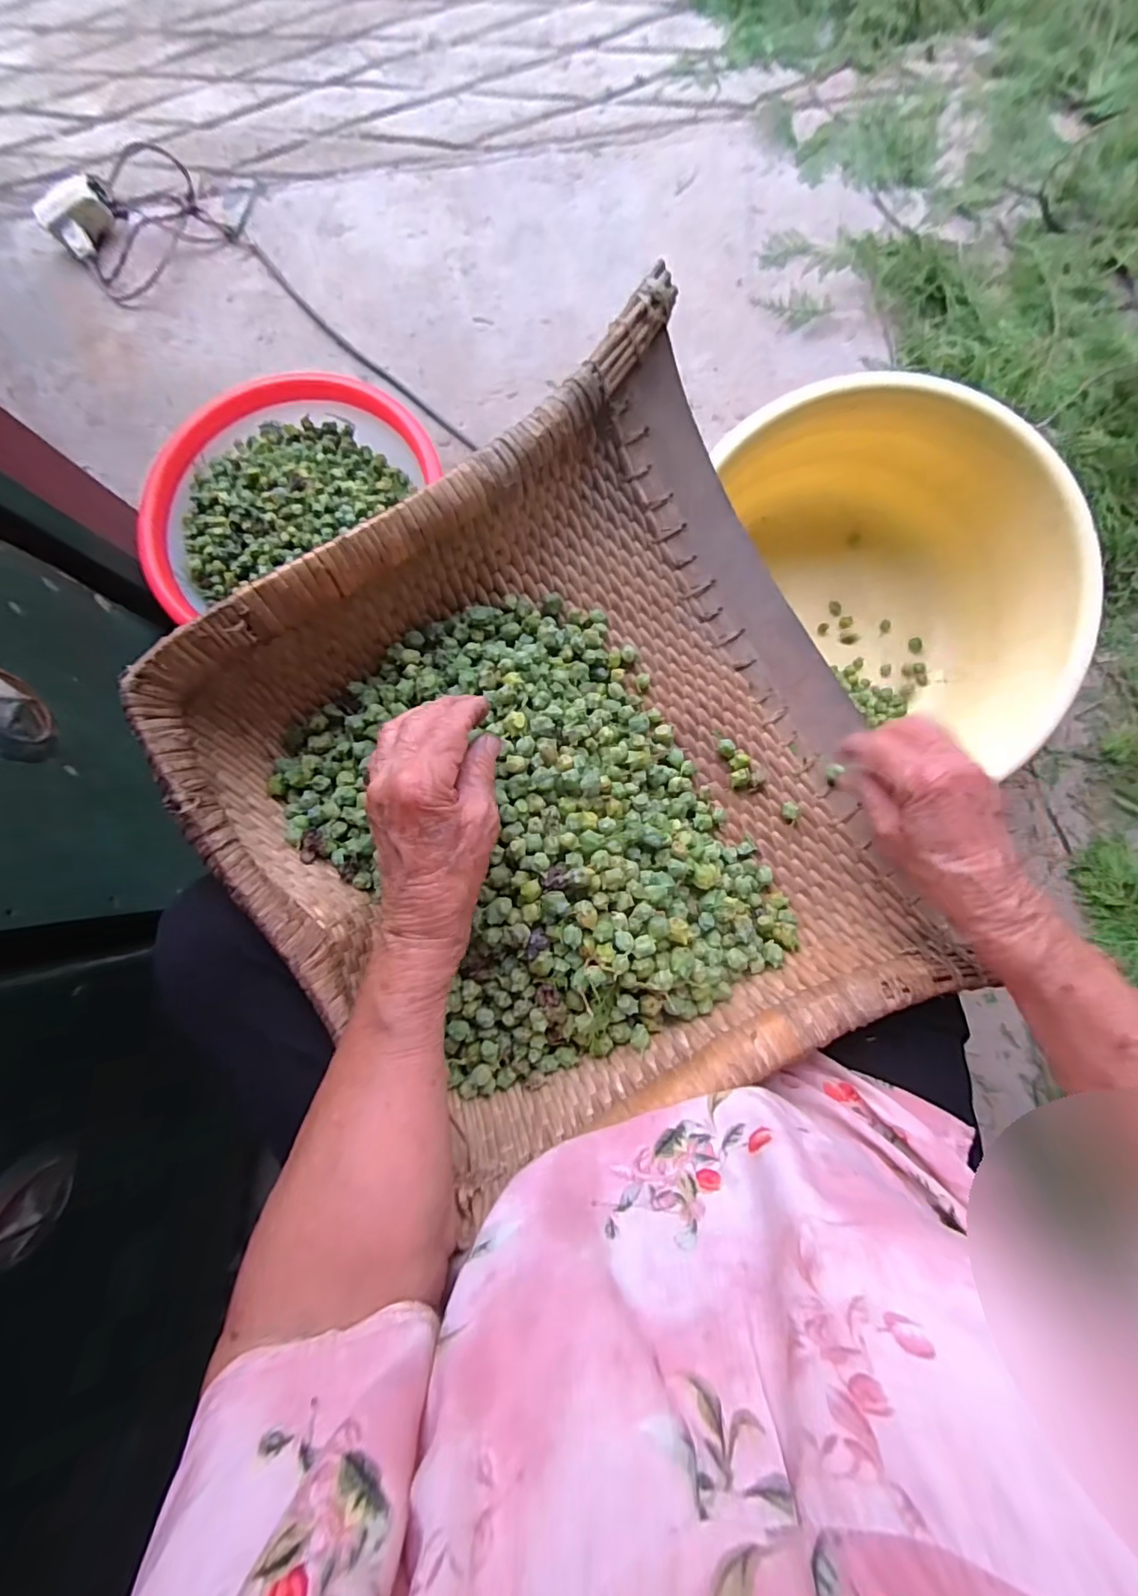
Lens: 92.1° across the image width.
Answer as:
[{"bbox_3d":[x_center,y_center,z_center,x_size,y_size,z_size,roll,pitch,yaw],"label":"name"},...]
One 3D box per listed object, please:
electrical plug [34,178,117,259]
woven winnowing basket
[{"bbox_3d":[-0.712,-0.856,0.807,0.046,0.055,0.109,43,87,6],"label":"electrical plug"},{"bbox_3d":[0.018,-0.012,0.357,0.406,0.153,0.421,-35,80,-2],"label":"woven winnowing basket"}]

